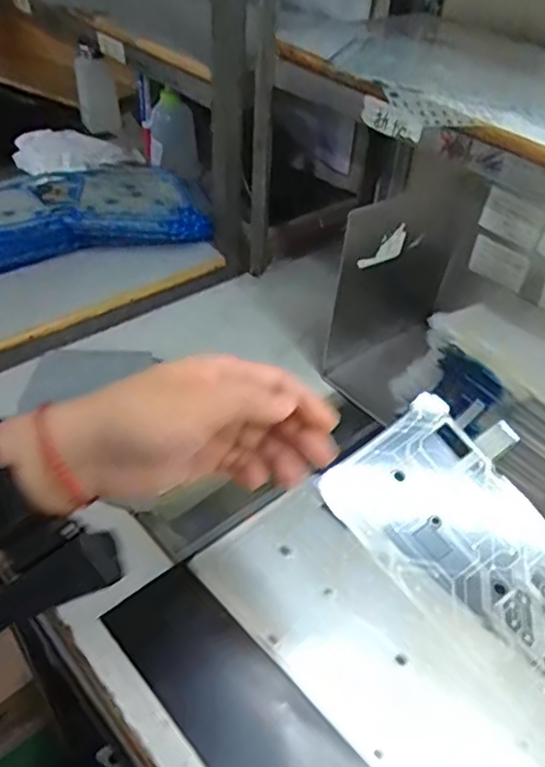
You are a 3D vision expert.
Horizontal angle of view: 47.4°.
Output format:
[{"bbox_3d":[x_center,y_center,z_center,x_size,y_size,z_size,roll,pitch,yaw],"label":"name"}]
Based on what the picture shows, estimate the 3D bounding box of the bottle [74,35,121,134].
[{"bbox_3d":[-0.270,-0.453,0.952,0.060,0.141,0.043,-5,43,-10],"label":"bottle"}]

